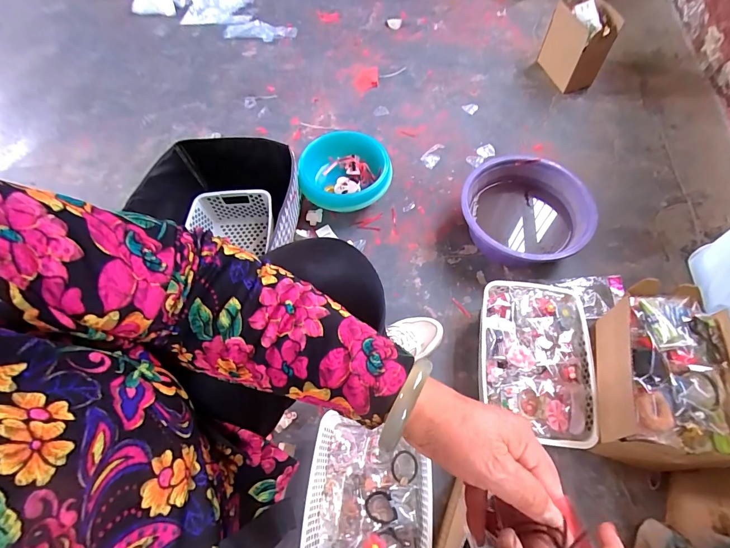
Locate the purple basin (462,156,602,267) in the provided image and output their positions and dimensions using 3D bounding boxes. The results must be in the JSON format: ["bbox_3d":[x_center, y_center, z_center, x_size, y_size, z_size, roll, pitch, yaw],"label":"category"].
[{"bbox_3d":[0.369,-0.139,0.859,0.279,0.112,0.266,0,65,1],"label":"purple basin"}]

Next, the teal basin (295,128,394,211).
[{"bbox_3d":[-0.049,-0.255,0.938,0.221,0.115,0.208,0,65,1],"label":"teal basin"}]

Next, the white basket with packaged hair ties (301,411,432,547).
[{"bbox_3d":[0.006,0.396,0.607,0.201,0.082,0.279,5,65,3],"label":"white basket with packaged hair ties"}]

